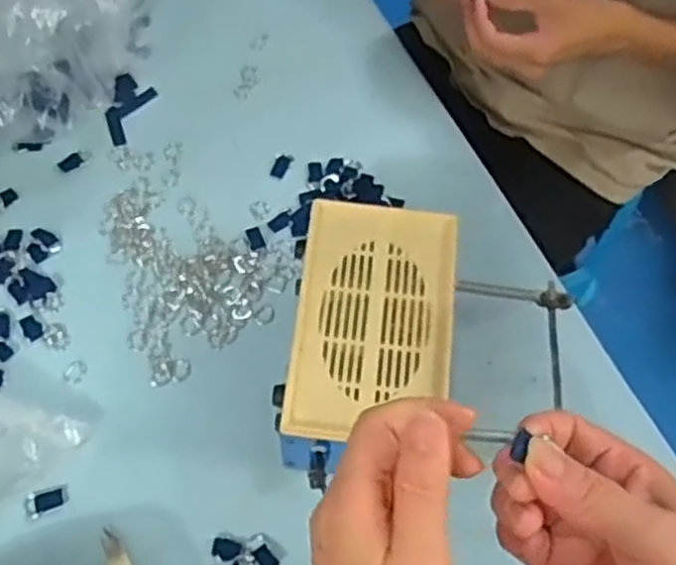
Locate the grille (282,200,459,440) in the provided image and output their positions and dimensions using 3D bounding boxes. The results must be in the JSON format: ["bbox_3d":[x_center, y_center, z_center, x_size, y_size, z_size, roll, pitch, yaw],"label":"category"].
[{"bbox_3d":[0.026,0.024,0.531,0.110,0.011,0.172,7,66,0],"label":"grille"}]

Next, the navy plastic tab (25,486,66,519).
[{"bbox_3d":[-0.226,0.171,0.587,0.030,0.008,0.018,-19,69,-11],"label":"navy plastic tab"}]

